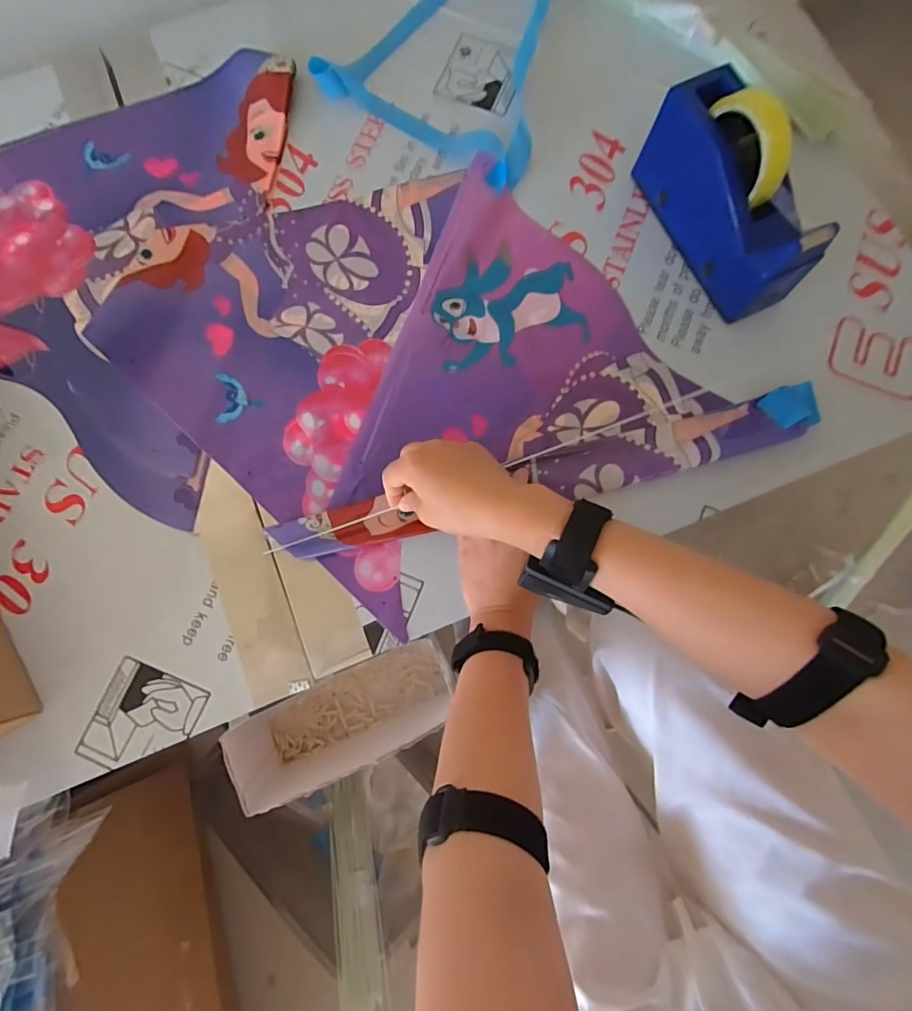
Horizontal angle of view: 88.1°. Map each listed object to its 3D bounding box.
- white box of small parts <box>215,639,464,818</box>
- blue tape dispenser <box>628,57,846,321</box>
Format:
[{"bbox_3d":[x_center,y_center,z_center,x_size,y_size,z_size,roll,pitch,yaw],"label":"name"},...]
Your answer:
[{"bbox_3d":[-0.115,0.217,0.480,0.197,0.100,0.089,-25,81,-4],"label":"white box of small parts"},{"bbox_3d":[0.262,-0.296,0.447,0.068,0.124,0.203,-26,80,-5],"label":"blue tape dispenser"}]

